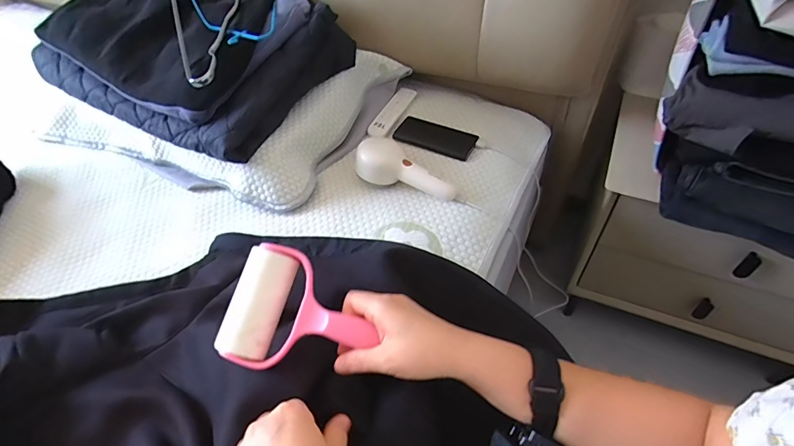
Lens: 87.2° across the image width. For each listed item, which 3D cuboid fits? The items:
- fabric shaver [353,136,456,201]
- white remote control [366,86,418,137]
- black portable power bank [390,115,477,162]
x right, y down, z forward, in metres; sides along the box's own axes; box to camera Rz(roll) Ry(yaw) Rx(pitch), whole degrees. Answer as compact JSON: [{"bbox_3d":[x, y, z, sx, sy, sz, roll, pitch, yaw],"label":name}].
[{"bbox_3d":[0.015,-0.091,0.671,0.165,0.070,0.060,8,48,13],"label":"fabric shaver"},{"bbox_3d":[-0.007,-0.222,0.817,0.040,0.014,0.151,19,51,21],"label":"white remote control"},{"bbox_3d":[0.068,-0.159,0.770,0.152,0.008,0.072,20,52,22],"label":"black portable power bank"}]

